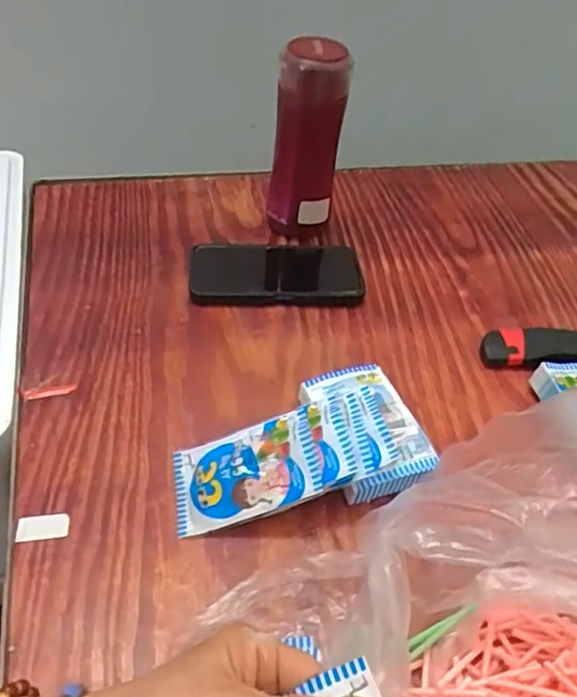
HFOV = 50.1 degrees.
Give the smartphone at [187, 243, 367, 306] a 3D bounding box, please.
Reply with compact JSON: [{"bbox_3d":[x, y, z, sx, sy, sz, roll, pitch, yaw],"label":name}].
[{"bbox_3d":[-0.011,-0.074,0.606,0.166,0.010,0.085,0,45,-8],"label":"smartphone"}]

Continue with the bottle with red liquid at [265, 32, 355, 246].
[{"bbox_3d":[0.017,-0.201,0.616,0.066,0.188,0.052,6,45,-1],"label":"bottle with red liquid"}]

